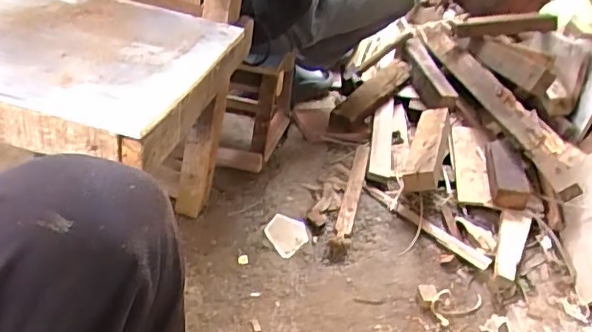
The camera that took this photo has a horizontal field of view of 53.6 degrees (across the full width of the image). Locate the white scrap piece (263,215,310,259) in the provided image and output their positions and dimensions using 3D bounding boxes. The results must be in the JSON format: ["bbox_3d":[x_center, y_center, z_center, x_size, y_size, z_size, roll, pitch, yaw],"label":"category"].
[{"bbox_3d":[-0.020,0.121,1.059,0.075,0.011,0.099,19,38,17],"label":"white scrap piece"}]

